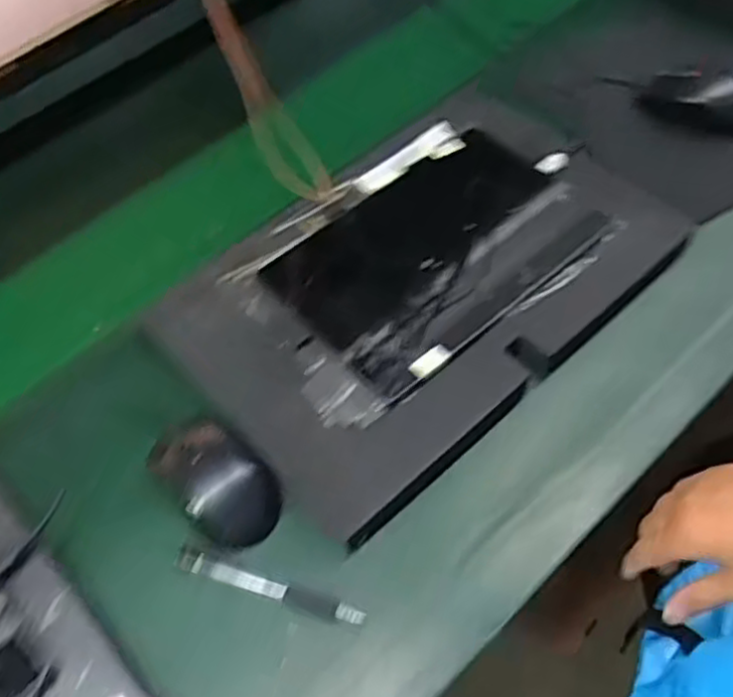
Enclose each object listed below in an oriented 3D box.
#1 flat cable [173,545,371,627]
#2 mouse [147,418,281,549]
[{"bbox_3d":[-0.066,0.160,0.498,0.133,0.011,0.016,13,58,14],"label":"flat cable"},{"bbox_3d":[-0.104,0.094,0.528,0.060,0.032,0.093,-39,61,-20],"label":"mouse"}]

